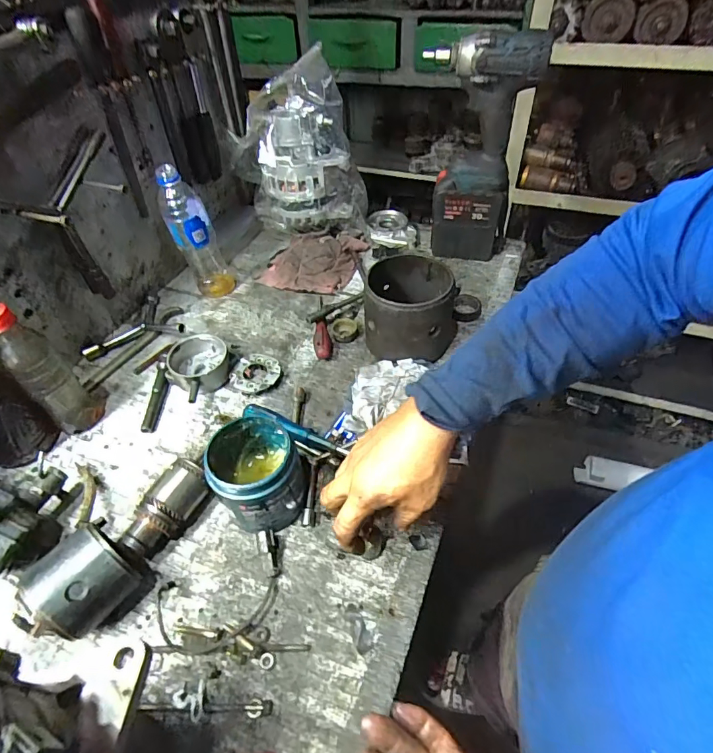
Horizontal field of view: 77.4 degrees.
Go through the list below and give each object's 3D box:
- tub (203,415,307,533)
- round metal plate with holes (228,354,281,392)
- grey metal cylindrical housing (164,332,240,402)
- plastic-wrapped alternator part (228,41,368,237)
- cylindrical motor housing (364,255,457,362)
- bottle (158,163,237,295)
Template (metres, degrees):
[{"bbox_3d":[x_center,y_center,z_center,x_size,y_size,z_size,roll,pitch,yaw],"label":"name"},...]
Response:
[{"bbox_3d":[-0.105,0.106,0.478,0.087,0.102,0.092,-1,48,2],"label":"tub"},{"bbox_3d":[-0.143,-0.001,0.631,0.067,0.020,0.065,-1,48,2],"label":"round metal plate with holes"},{"bbox_3d":[-0.223,-0.015,0.632,0.091,0.038,0.100,26,54,24],"label":"grey metal cylindrical housing"},{"bbox_3d":[-0.101,-0.388,0.803,0.232,0.273,0.129,-9,47,-4],"label":"plastic-wrapped alternator part"},{"bbox_3d":[0.081,-0.090,0.632,0.126,0.117,0.121,4,48,7],"label":"cylindrical motor housing"},{"bbox_3d":[-0.250,-0.224,0.707,0.052,0.210,0.078,11,50,12],"label":"bottle"}]

